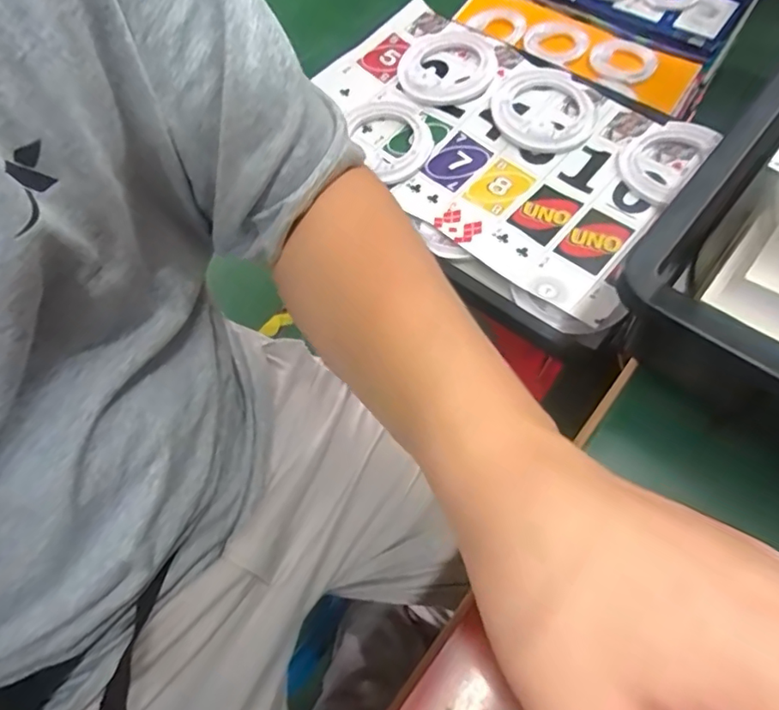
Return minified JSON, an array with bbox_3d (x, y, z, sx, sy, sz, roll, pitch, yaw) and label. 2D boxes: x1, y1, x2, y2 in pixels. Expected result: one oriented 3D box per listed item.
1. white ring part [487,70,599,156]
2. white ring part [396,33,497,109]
[{"bbox_3d":[0.199,-0.318,0.712,0.133,0.020,0.132,30,69,18],"label":"white ring part"},{"bbox_3d":[0.076,-0.394,0.751,0.131,0.018,0.134,-2,63,3],"label":"white ring part"}]

